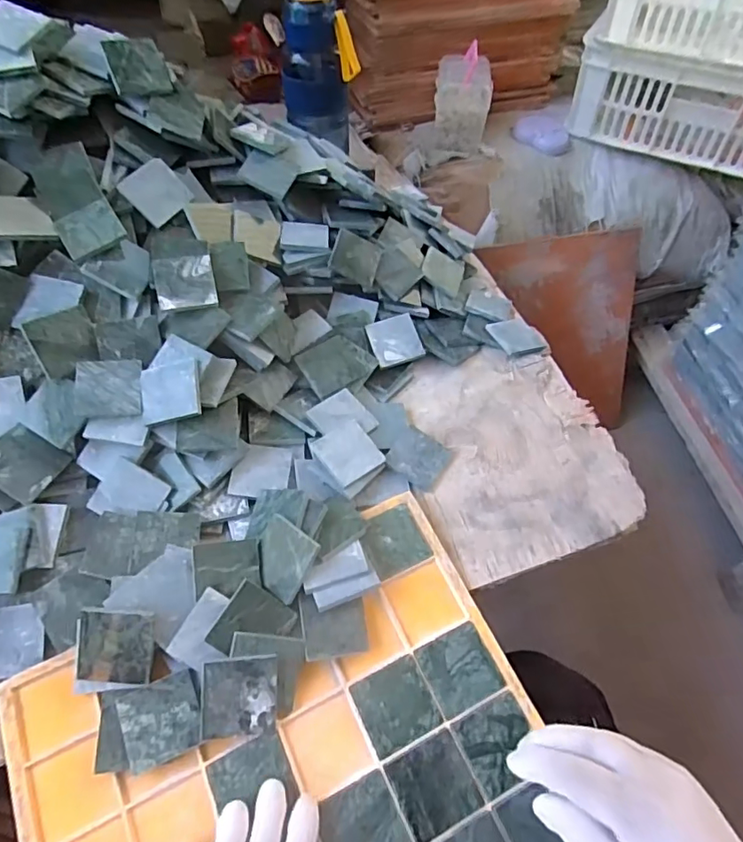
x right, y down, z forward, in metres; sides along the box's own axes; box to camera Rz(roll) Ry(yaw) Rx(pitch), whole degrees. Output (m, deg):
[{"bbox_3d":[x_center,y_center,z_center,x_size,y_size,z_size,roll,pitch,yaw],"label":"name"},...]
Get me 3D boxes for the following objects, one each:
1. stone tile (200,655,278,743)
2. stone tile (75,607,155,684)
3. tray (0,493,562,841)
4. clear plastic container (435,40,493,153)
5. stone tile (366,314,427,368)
[{"bbox_3d":[-0.089,0.188,0.374,0.050,0.004,0.050,1,84,-16],"label":"stone tile"},{"bbox_3d":[-0.182,0.160,0.389,0.054,0.006,0.052,7,94,2],"label":"stone tile"},{"bbox_3d":[-0.041,0.255,0.358,0.329,0.011,0.318,-24,62,-13],"label":"tray"},{"bbox_3d":[0.150,-0.532,0.909,0.093,0.125,0.073,8,53,7],"label":"clear plastic container"},{"bbox_3d":[0.025,-0.083,0.564,0.049,0.004,0.049,-19,80,-5],"label":"stone tile"}]

